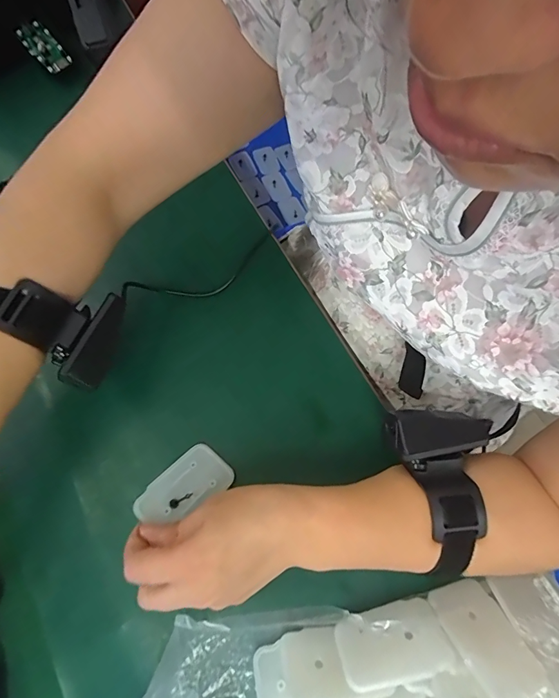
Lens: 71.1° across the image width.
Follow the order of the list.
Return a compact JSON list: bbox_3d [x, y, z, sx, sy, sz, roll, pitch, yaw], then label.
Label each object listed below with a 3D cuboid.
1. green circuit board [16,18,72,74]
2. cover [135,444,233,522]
[{"bbox_3d":[-0.271,-0.350,0.454,0.033,0.013,0.059,-44,104,-16],"label":"green circuit board"},{"bbox_3d":[-0.073,0.104,0.296,0.069,0.004,0.039,-35,69,-29],"label":"cover"}]

